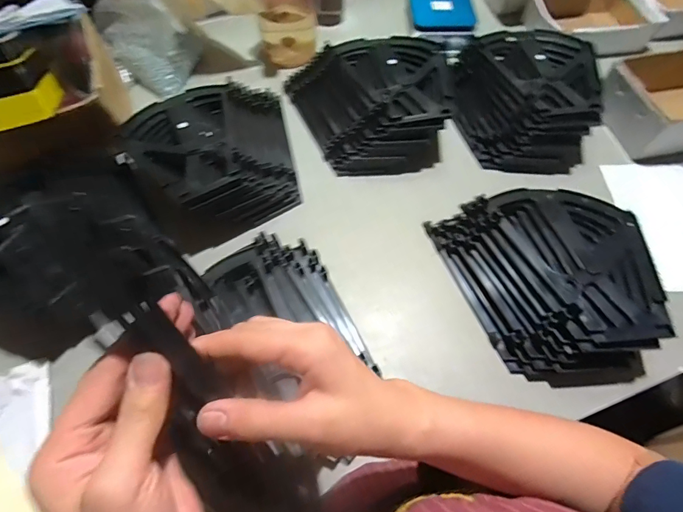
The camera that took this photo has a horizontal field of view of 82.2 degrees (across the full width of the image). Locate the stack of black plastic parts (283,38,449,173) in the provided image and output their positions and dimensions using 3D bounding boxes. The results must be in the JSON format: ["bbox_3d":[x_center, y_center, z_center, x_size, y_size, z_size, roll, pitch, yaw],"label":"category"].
[{"bbox_3d":[0.073,-0.291,0.729,0.283,0.085,0.292,-22,64,-12],"label":"stack of black plastic parts"}]

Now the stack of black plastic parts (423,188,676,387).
[{"bbox_3d":[0.307,0.025,0.554,0.244,0.084,0.287,-19,63,-10],"label":"stack of black plastic parts"}]

